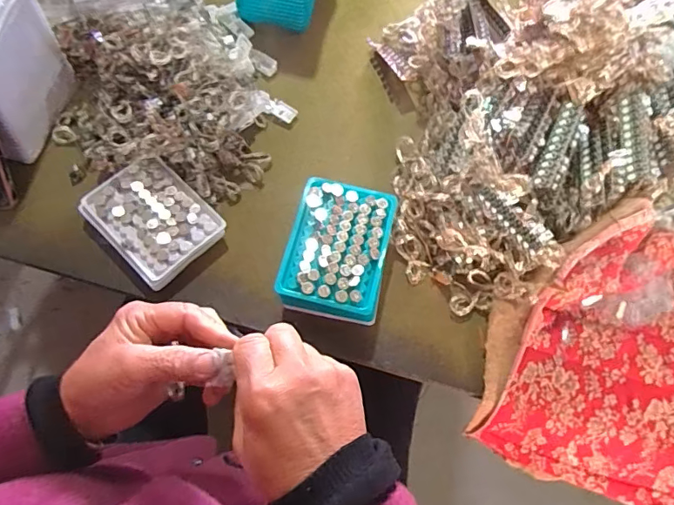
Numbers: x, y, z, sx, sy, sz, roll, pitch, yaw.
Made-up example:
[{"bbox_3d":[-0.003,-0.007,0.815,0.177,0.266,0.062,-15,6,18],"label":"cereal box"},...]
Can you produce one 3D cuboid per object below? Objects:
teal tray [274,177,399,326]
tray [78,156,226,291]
[{"bbox_3d":[0.002,0.000,0.502,0.102,0.051,0.132,11,68,3],"label":"teal tray"},{"bbox_3d":[-0.194,-0.034,0.521,0.131,0.027,0.098,42,72,14],"label":"tray"}]

